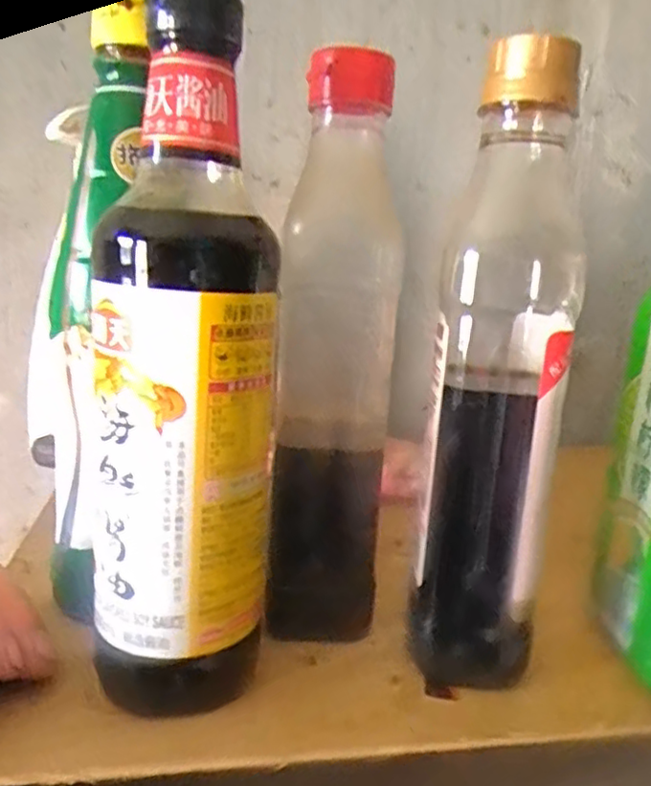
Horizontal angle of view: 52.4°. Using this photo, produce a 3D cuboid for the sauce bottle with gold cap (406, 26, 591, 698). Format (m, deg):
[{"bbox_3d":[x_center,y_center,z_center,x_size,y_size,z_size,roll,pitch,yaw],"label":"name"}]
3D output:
[{"bbox_3d":[0.068,-0.006,0.260,0.050,0.235,0.047,5,12,9],"label":"sauce bottle with gold cap"}]

